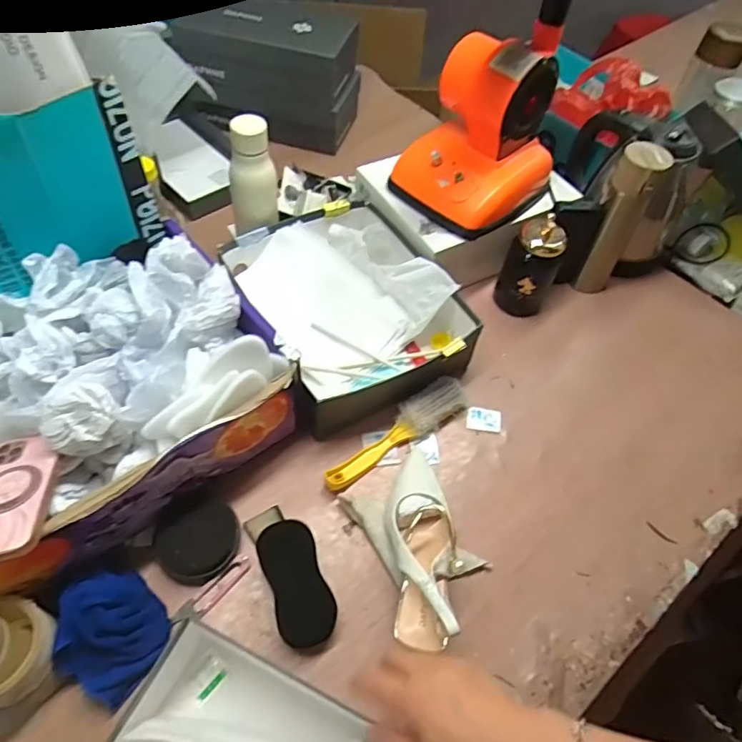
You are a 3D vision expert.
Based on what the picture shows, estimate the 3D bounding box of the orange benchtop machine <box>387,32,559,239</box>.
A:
[{"bbox_3d":[0.154,-0.339,0.802,0.178,0.193,0.193,39,60,20],"label":"orange benchtop machine"}]

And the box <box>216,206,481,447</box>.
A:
[{"bbox_3d":[-0.036,-0.091,0.808,0.257,0.098,0.321,-23,60,-20],"label":"box"}]

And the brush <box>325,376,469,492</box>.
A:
[{"bbox_3d":[0.032,0.078,0.733,0.226,0.032,0.054,-28,62,-22],"label":"brush"}]

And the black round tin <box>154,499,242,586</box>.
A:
[{"bbox_3d":[-0.190,0.189,0.631,0.087,0.020,0.084,2,55,-3],"label":"black round tin"}]

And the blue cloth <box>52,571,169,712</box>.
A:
[{"bbox_3d":[-0.259,0.256,0.562,0.099,0.055,0.109,26,57,13],"label":"blue cloth"}]

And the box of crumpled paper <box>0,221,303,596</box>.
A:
[{"bbox_3d":[-0.322,0.016,0.617,0.377,0.172,0.299,-36,65,-26],"label":"box of crumpled paper"}]

